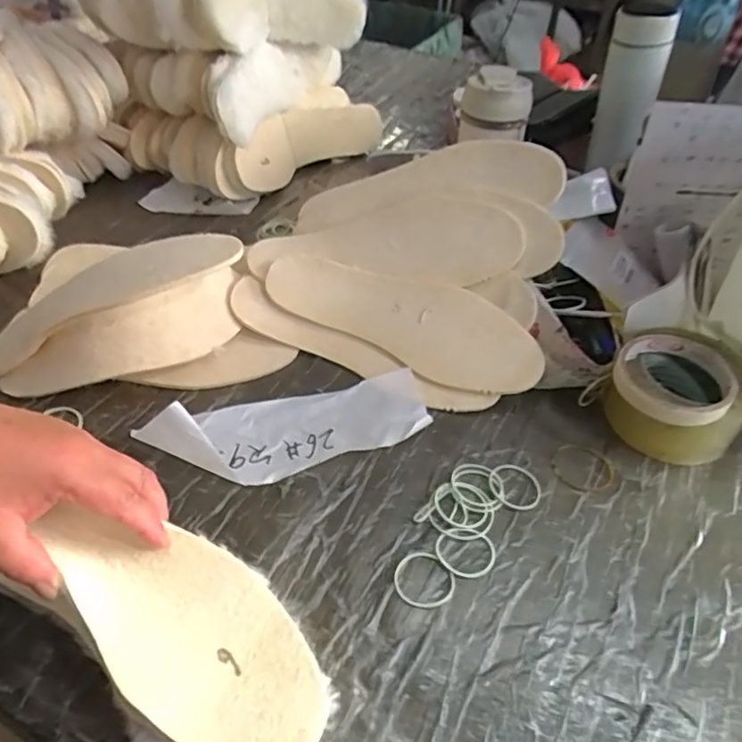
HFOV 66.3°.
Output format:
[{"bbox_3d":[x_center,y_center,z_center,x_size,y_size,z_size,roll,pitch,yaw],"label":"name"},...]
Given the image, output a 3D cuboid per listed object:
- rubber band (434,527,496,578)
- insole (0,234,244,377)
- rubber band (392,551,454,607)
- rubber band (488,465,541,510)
[{"bbox_3d":[0.069,0.132,0.417,0.044,0.004,0.039,14,46,12],"label":"rubber band"},{"bbox_3d":[-0.237,-0.065,0.489,0.252,0.041,0.077,-24,46,4],"label":"insole"},{"bbox_3d":[0.037,0.147,0.401,0.043,0.004,0.040,1,44,-1],"label":"rubber band"},{"bbox_3d":[0.116,0.092,0.456,0.042,0.004,0.042,1,44,-1],"label":"rubber band"}]

